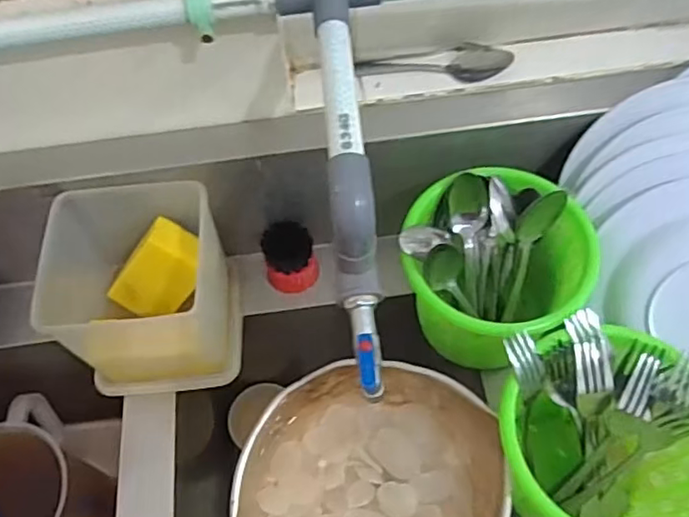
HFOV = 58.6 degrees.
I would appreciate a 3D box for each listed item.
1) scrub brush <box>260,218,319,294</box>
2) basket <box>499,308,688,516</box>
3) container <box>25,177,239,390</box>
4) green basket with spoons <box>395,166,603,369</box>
[{"bbox_3d":[-0.056,-0.002,0.629,0.051,0.057,0.054,-14,61,-6],"label":"scrub brush"},{"bbox_3d":[0.194,0.149,0.487,0.154,0.142,0.159,-12,61,-4],"label":"basket"},{"bbox_3d":[-0.185,0.024,0.582,0.147,0.146,0.163,-1,61,2],"label":"container"},{"bbox_3d":[0.129,0.021,0.556,0.150,0.142,0.143,-5,61,0],"label":"green basket with spoons"}]

